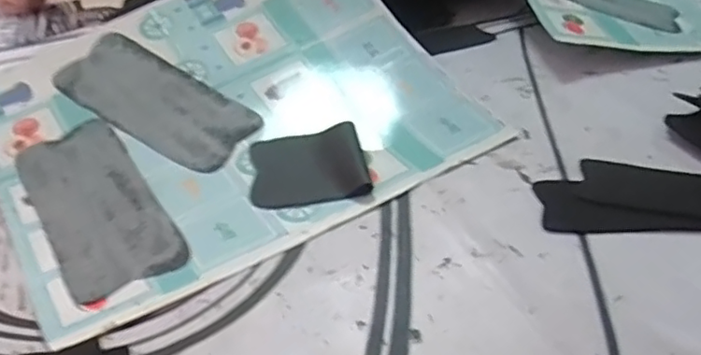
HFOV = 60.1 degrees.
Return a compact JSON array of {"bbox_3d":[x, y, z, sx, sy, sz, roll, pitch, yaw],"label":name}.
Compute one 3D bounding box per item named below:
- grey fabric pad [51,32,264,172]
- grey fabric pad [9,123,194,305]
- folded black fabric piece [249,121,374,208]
[{"bbox_3d":[-0.210,-0.084,0.652,0.225,0.006,0.097,28,59,17],"label":"grey fabric pad"},{"bbox_3d":[-0.232,0.024,0.553,0.096,0.010,0.220,-25,48,-26],"label":"grey fabric pad"},{"bbox_3d":[-0.041,-0.010,0.588,0.109,0.023,0.097,-10,36,-8],"label":"folded black fabric piece"}]

